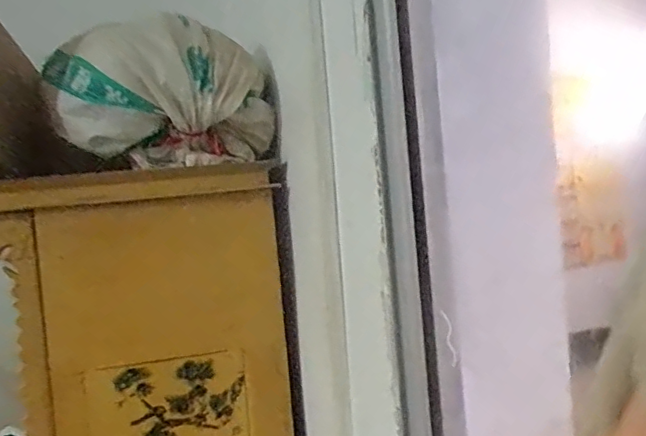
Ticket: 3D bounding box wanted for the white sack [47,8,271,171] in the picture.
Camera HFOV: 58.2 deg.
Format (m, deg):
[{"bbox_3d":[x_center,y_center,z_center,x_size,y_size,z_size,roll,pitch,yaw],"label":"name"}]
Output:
[{"bbox_3d":[-0.258,-0.203,0.950,0.336,0.218,0.228,-6,2,-27],"label":"white sack"}]

